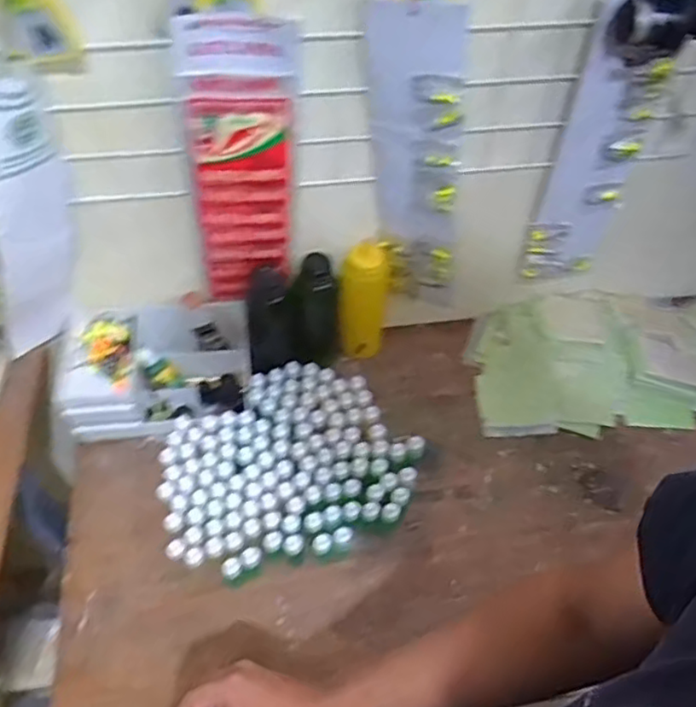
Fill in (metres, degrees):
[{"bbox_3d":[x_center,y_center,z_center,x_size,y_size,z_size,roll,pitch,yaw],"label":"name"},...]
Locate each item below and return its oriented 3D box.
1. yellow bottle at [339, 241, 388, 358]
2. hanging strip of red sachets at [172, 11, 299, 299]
[{"bbox_3d":[0.019,-0.068,0.906,0.060,0.179,0.059,14,53,8],"label":"yellow bottle"},{"bbox_3d":[-0.113,-0.186,0.730,0.105,0.352,0.018,-1,52,-7],"label":"hanging strip of red sachets"}]

